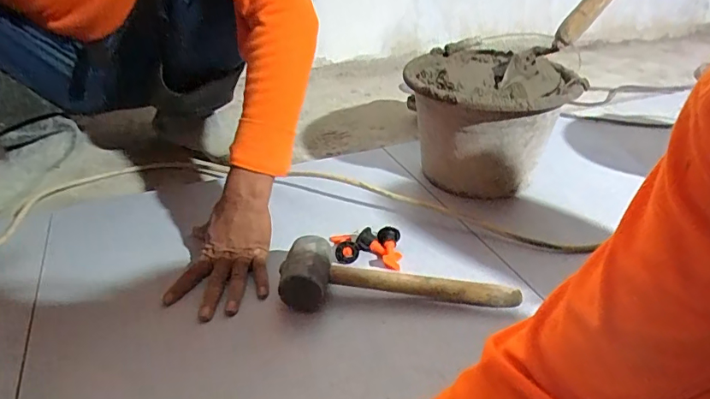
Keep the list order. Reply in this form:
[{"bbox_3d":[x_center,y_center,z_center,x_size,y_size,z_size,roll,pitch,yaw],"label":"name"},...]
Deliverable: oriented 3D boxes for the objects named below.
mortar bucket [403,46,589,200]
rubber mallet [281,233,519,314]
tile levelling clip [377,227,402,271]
[{"bbox_3d":[0.220,-0.139,0.838,0.251,0.214,0.251,1,33,0],"label":"mortar bucket"},{"bbox_3d":[0.059,0.098,0.608,0.297,0.065,0.074,1,33,0],"label":"rubber mallet"},{"bbox_3d":[0.050,0.070,0.676,0.031,0.029,0.063,0,48,-2],"label":"tile levelling clip"}]

